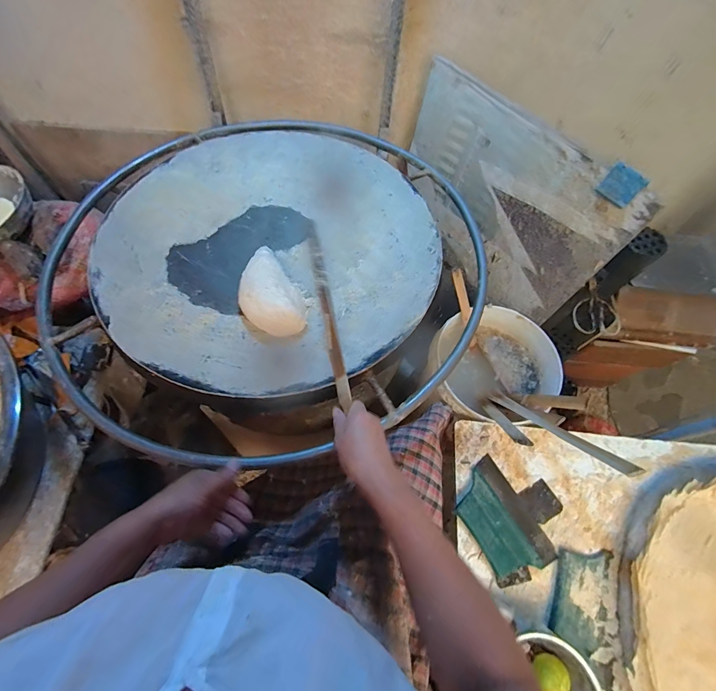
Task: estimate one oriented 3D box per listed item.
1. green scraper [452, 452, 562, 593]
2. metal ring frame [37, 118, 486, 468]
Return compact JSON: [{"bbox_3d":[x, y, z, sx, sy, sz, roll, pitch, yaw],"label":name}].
[{"bbox_3d":[0.280,0.302,0.618,0.178,0.030,0.187,-28,67,-15],"label":"green scraper"},{"bbox_3d":[-0.163,-0.204,0.671,0.812,0.029,0.825,-7,63,-6],"label":"metal ring frame"}]

